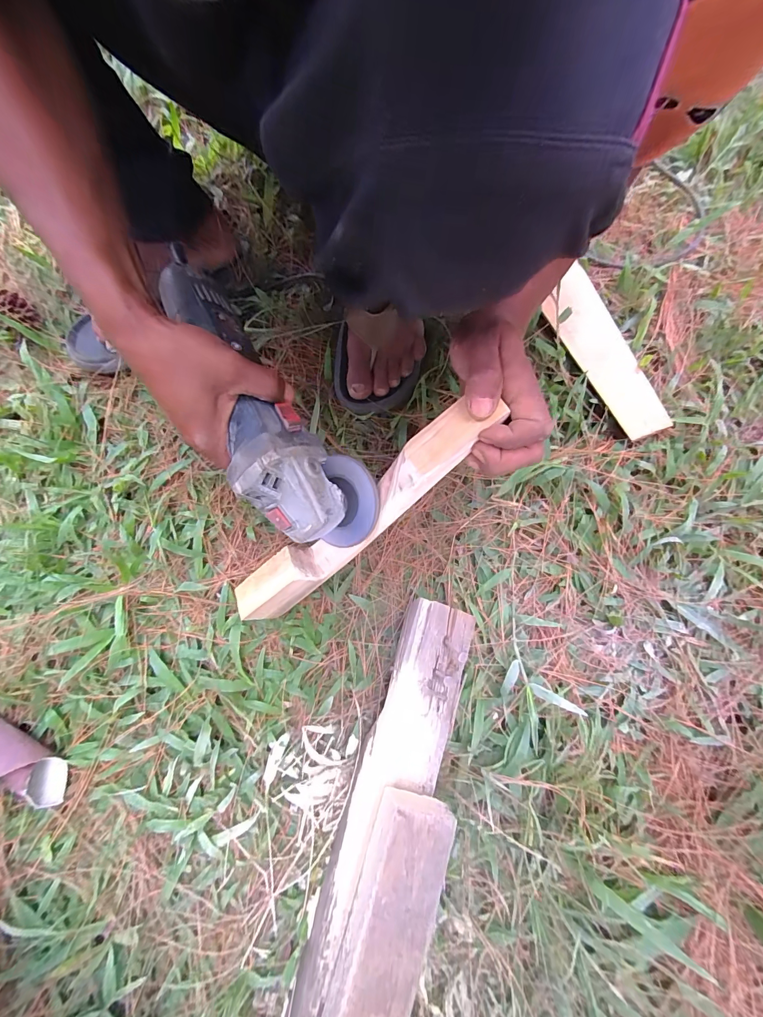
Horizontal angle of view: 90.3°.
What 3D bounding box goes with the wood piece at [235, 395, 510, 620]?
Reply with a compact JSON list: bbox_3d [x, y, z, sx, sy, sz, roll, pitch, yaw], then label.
[{"bbox_3d":[-0.025,0.013,0.349,0.294,0.042,0.043,-39,78,21],"label":"wood piece"}]

